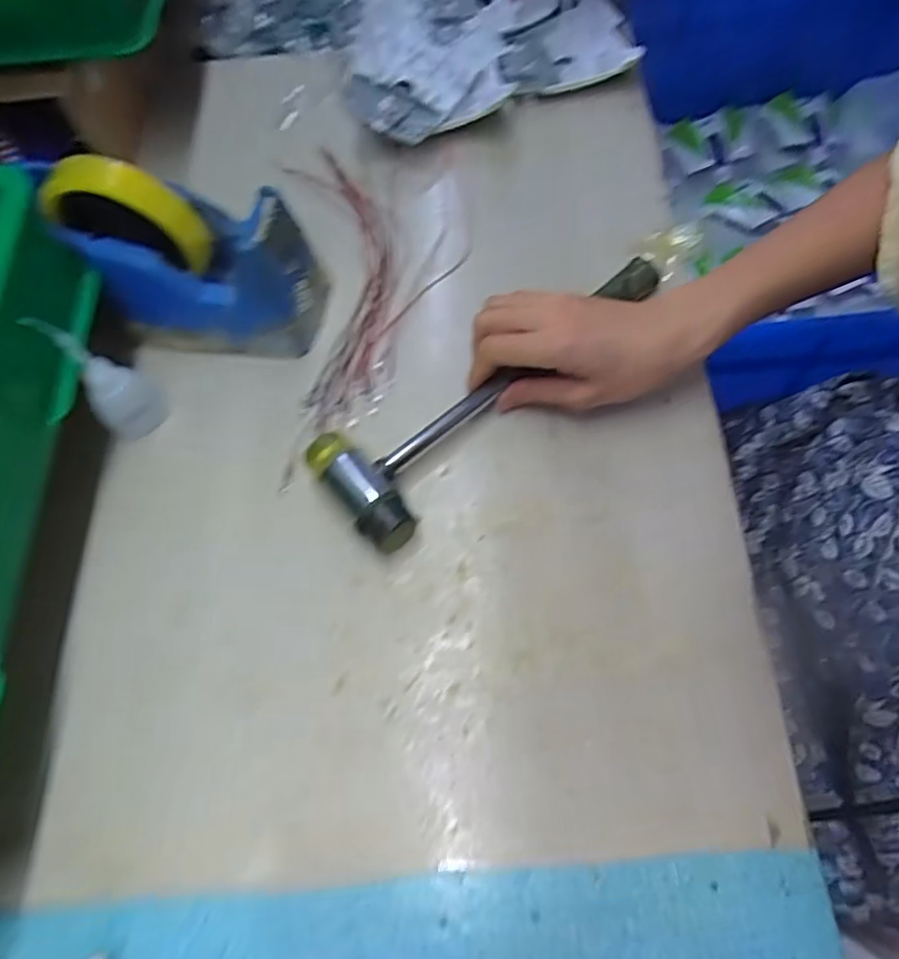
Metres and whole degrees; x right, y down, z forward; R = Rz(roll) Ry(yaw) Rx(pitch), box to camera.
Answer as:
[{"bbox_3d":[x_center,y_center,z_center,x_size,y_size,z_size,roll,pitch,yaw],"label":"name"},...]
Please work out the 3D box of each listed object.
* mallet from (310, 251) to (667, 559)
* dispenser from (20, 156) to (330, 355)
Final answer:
[{"bbox_3d":[0.035,-0.065,0.414,0.262,0.034,0.077,-38,69,-15],"label":"mallet"},{"bbox_3d":[-0.168,-0.149,0.426,0.149,0.112,0.072,4,65,5],"label":"dispenser"}]

